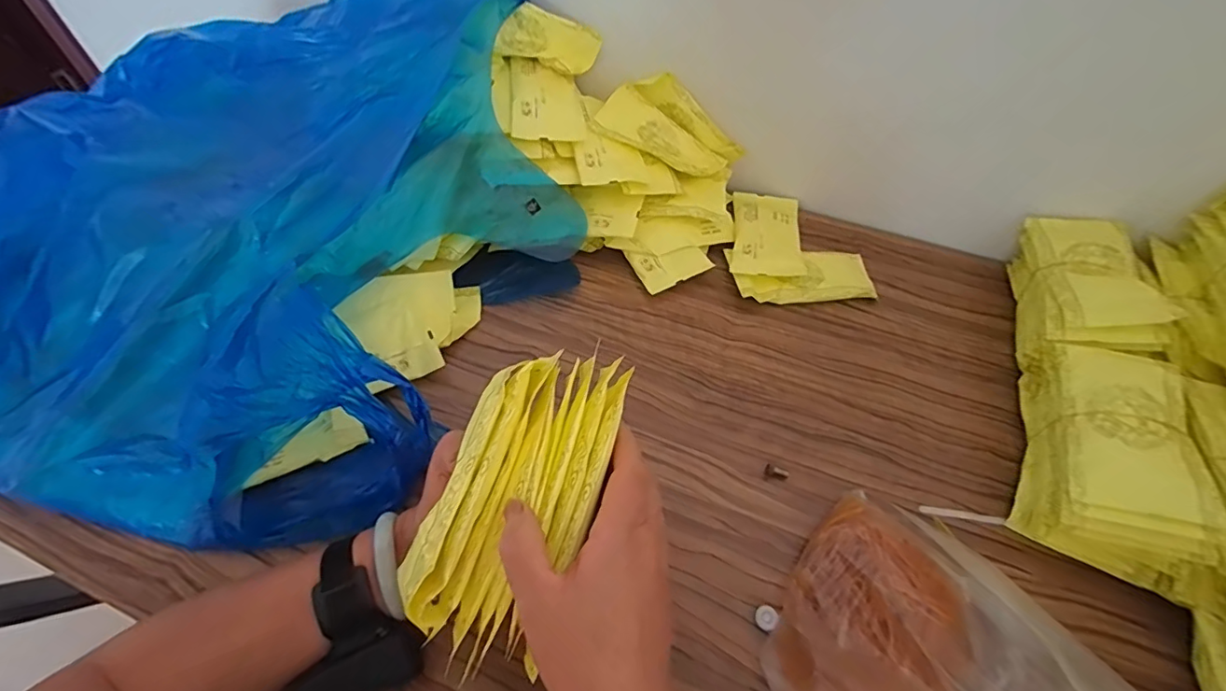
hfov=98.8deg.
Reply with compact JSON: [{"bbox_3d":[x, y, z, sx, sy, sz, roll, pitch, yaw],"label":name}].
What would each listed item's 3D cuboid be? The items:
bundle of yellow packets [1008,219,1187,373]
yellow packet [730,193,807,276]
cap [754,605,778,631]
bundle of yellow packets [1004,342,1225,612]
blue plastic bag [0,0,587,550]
[{"bbox_3d":[0.482,-0.051,0.553,0.087,0.102,0.181,17,54,11],"label":"bundle of yellow packets"},{"bbox_3d":[0.193,-0.140,0.658,0.083,0.008,0.170,13,47,1],"label":"yellow packet"},{"bbox_3d":[0.118,0.208,0.402,0.016,0.004,0.016,1,52,-1],"label":"cap"},{"bbox_3d":[0.426,0.096,0.445,0.112,0.090,0.175,23,55,16],"label":"bundle of yellow packets"},{"bbox_3d":[-0.340,-0.134,0.538,0.563,0.191,0.588,9,52,6],"label":"blue plastic bag"}]

